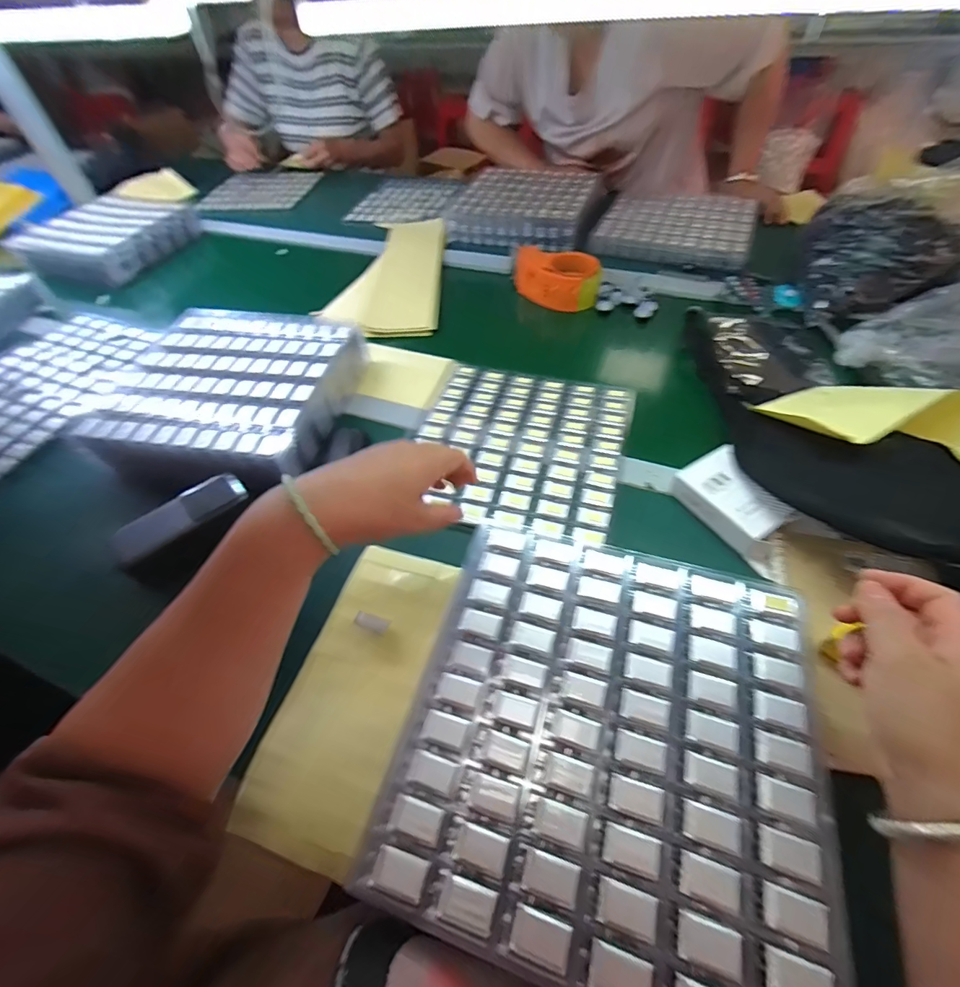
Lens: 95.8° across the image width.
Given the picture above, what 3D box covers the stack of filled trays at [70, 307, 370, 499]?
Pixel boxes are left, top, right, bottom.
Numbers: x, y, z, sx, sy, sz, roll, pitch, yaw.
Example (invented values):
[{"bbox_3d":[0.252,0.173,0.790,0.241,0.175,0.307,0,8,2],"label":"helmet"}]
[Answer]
[{"bbox_3d":[-0.323,-0.132,0.580,0.268,0.074,0.276,7,54,9],"label":"stack of filled trays"}]

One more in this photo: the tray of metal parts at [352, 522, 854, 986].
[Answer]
[{"bbox_3d":[0.087,0.156,0.297,0.257,0.012,0.264,12,55,13],"label":"tray of metal parts"}]

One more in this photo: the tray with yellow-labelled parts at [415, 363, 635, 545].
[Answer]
[{"bbox_3d":[0.052,-0.068,0.542,0.248,0.011,0.262,10,54,11],"label":"tray with yellow-labelled parts"}]

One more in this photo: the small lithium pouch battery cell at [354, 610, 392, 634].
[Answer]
[{"bbox_3d":[-0.099,0.120,0.402,0.033,0.008,0.013,25,51,-19],"label":"small lithium pouch battery cell"}]

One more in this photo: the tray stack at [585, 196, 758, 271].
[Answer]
[{"bbox_3d":[0.371,-0.512,0.837,0.271,0.034,0.244,19,56,17],"label":"tray stack"}]

